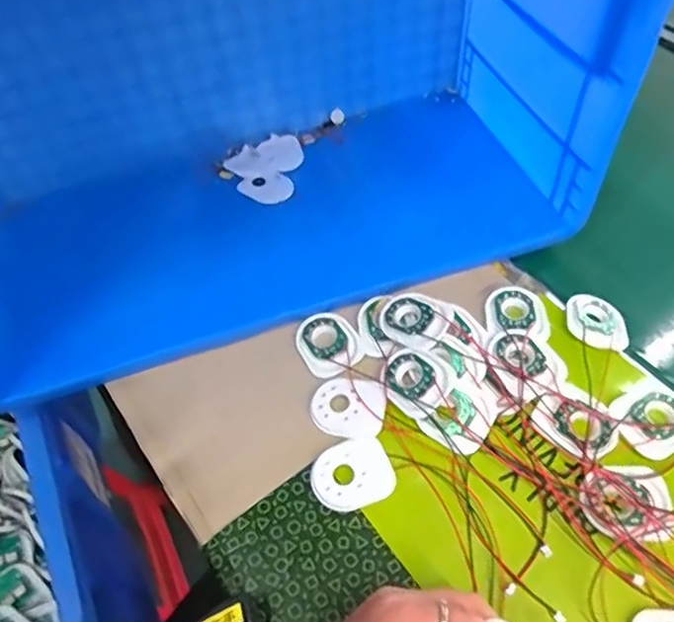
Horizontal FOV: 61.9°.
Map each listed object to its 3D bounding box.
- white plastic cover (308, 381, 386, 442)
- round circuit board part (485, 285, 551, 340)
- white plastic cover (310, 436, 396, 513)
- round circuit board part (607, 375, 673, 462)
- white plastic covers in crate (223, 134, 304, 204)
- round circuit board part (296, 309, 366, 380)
[{"bbox_3d":[0.008,0.074,0.424,0.055,0.004,0.044,5,58,8],"label":"white plastic cover"},{"bbox_3d":[0.149,-0.001,0.464,0.048,0.012,0.055,2,58,6],"label":"round circuit board part"},{"bbox_3d":[0.011,0.117,0.401,0.056,0.006,0.047,-23,58,-10],"label":"white plastic cover"},{"bbox_3d":[0.230,0.077,0.408,0.059,0.008,0.050,-32,60,-15],"label":"round circuit board part"},{"bbox_3d":[-0.074,-0.147,0.566,0.072,0.014,0.086,6,58,9],"label":"white plastic covers in crate"},{"bbox_3d":[-0.007,0.026,0.461,0.049,0.007,0.060,-26,59,-12],"label":"round circuit board part"}]

